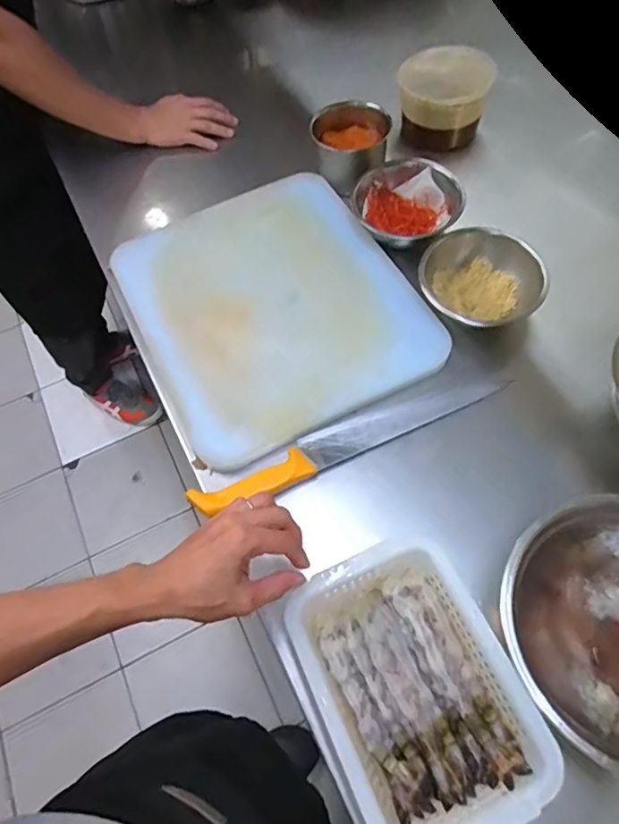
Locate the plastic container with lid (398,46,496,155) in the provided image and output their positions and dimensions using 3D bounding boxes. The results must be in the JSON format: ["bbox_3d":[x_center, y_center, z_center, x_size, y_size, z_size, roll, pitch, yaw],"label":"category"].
[{"bbox_3d":[0.216,-0.499,0.858,0.141,0.098,0.126,1,62,5],"label":"plastic container with lid"}]

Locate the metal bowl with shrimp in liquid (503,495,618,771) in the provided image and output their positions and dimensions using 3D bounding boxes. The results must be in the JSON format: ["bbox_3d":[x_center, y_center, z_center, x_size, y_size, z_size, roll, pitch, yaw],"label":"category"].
[{"bbox_3d":[0.283,0.194,0.496,0.217,0.075,0.197,-34,65,-14],"label":"metal bowl with shrimp in liquid"}]

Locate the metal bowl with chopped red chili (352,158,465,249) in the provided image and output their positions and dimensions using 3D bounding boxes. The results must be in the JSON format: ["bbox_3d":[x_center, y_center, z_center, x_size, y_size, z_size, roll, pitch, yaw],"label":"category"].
[{"bbox_3d":[0.137,-0.304,0.749,0.143,0.072,0.122,4,62,6],"label":"metal bowl with chopped red chili"}]

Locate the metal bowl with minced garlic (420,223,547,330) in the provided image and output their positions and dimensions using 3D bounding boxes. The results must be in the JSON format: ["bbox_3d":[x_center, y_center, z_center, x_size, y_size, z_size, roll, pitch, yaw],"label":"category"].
[{"bbox_3d":[0.218,-0.165,0.683,0.150,0.072,0.117,19,80,8],"label":"metal bowl with minced garlic"}]

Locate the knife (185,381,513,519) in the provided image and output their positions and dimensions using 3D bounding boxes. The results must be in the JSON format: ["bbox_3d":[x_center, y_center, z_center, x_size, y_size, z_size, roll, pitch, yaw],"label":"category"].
[{"bbox_3d":[0.052,0.029,0.620,0.387,0.018,0.047,-22,62,-8],"label":"knife"}]

